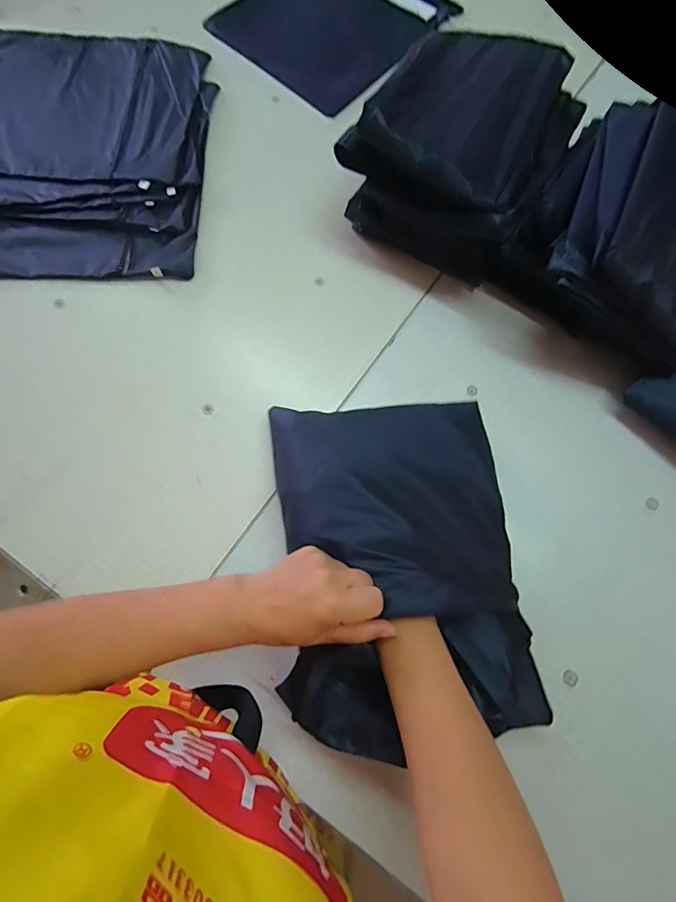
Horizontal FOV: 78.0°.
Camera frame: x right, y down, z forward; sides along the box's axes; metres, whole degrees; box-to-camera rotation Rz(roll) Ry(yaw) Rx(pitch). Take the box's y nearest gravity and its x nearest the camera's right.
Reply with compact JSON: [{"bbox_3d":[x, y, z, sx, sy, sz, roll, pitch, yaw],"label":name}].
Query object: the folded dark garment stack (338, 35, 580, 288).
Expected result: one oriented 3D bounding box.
[{"bbox_3d":[0.156,-0.379,0.523,0.217,0.148,0.270,31,75,7],"label":"folded dark garment stack"}]

